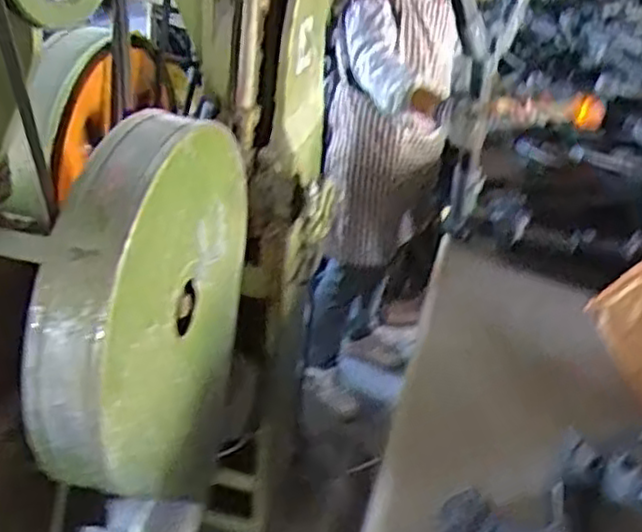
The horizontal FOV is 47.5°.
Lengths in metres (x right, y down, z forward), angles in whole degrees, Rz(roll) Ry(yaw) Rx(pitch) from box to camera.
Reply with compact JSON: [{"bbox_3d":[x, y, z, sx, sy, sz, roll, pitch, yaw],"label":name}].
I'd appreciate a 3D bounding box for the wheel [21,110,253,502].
[{"bbox_3d":[-0.188,0.055,0.820,0.091,0.432,0.401,13,32,9],"label":"wheel"}]

